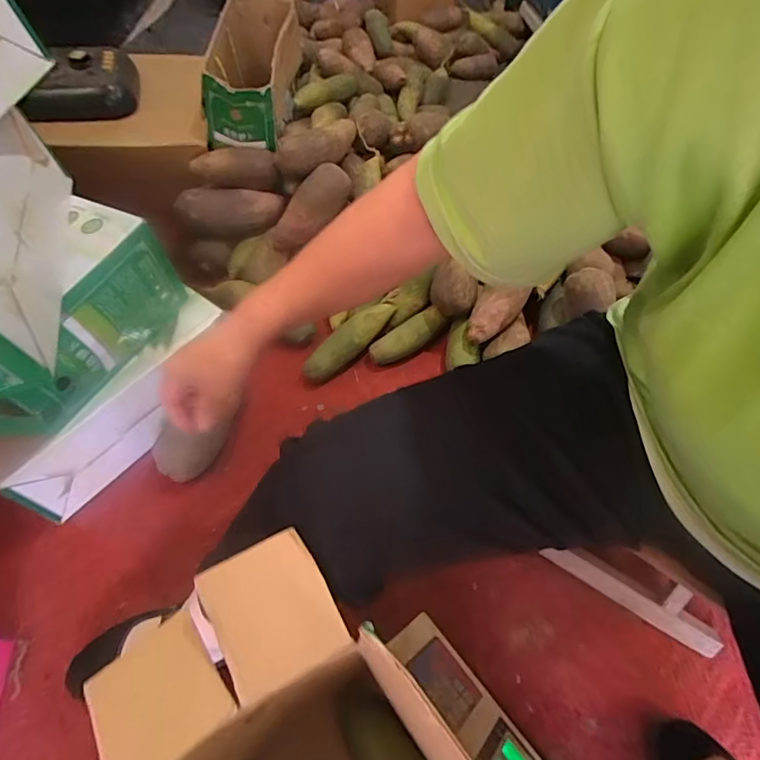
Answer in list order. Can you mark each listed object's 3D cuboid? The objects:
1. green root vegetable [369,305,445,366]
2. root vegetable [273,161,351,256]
[{"bbox_3d":[0.047,-0.071,0.795,0.143,0.052,0.045,-30,63,-17],"label":"green root vegetable"},{"bbox_3d":[-0.129,-0.306,0.828,0.184,0.058,0.069,-48,66,6],"label":"root vegetable"}]

